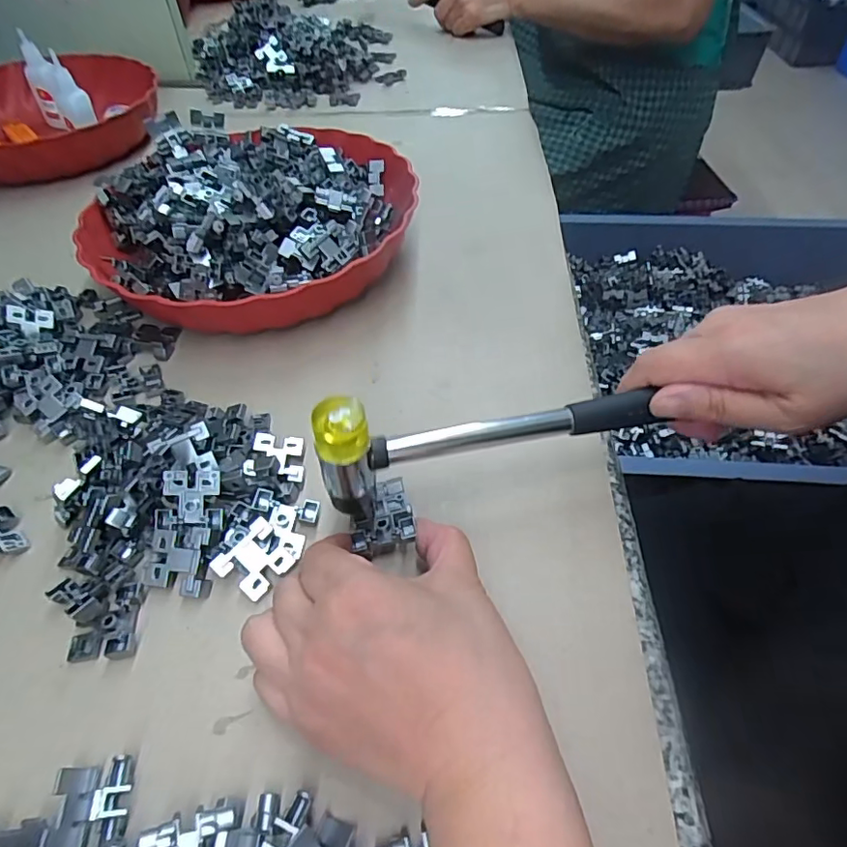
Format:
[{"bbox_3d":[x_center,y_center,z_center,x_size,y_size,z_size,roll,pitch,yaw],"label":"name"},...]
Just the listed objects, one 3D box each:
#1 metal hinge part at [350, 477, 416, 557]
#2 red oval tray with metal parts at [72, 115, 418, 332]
[{"bbox_3d":[-0.021,0.046,0.270,0.029,0.007,0.040,-6,50,-3],"label":"metal hinge part"},{"bbox_3d":[-0.130,-0.156,0.424,0.246,0.060,0.248,-6,50,-3],"label":"red oval tray with metal parts"}]

